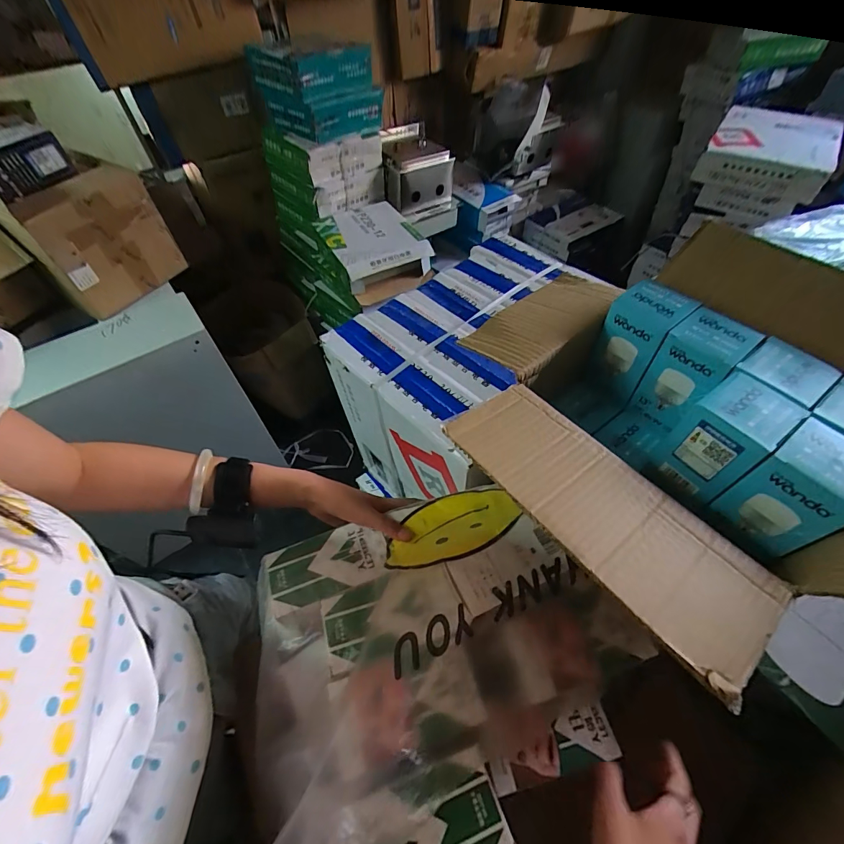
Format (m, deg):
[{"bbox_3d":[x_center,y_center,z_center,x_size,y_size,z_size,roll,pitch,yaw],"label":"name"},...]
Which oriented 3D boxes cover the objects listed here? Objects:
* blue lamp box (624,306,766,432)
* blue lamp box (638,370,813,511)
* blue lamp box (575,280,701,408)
[{"bbox_3d":[0.319,-0.056,0.481,0.078,0.128,0.071,-33,58,-20],"label":"blue lamp box"},{"bbox_3d":[0.308,0.024,0.421,0.078,0.123,0.071,-32,58,-19],"label":"blue lamp box"},{"bbox_3d":[0.272,-0.101,0.516,0.081,0.128,0.074,-37,59,-22],"label":"blue lamp box"}]

